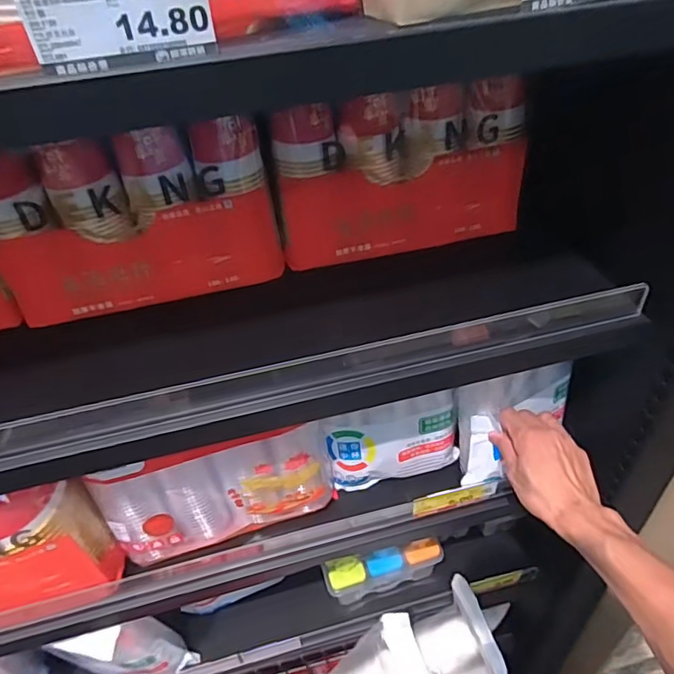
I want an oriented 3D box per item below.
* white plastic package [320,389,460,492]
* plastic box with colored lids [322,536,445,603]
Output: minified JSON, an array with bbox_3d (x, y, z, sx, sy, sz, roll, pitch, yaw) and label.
[{"bbox_3d":[0.074,0.133,0.669,0.171,0.118,0.045,-12,42,-7],"label":"white plastic package"},{"bbox_3d":[0.080,0.384,0.865,0.195,0.107,0.047,-12,41,-7],"label":"plastic box with colored lids"}]

